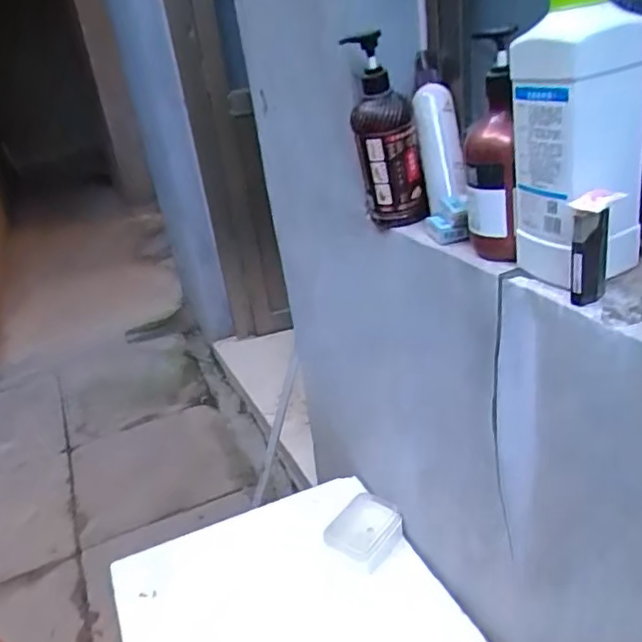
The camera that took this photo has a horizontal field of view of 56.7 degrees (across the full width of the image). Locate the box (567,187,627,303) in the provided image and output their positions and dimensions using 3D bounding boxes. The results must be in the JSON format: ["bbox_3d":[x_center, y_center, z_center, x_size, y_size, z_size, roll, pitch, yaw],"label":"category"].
[{"bbox_3d":[0.216,-0.058,0.477,0.033,0.089,0.025,1,28,12],"label":"box"}]

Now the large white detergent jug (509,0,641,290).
[{"bbox_3d":[0.217,-0.155,0.504,0.084,0.231,0.094,-14,26,-11],"label":"large white detergent jug"}]

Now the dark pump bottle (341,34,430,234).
[{"bbox_3d":[0.078,-0.214,0.694,0.083,0.211,0.076,-4,26,9],"label":"dark pump bottle"}]

